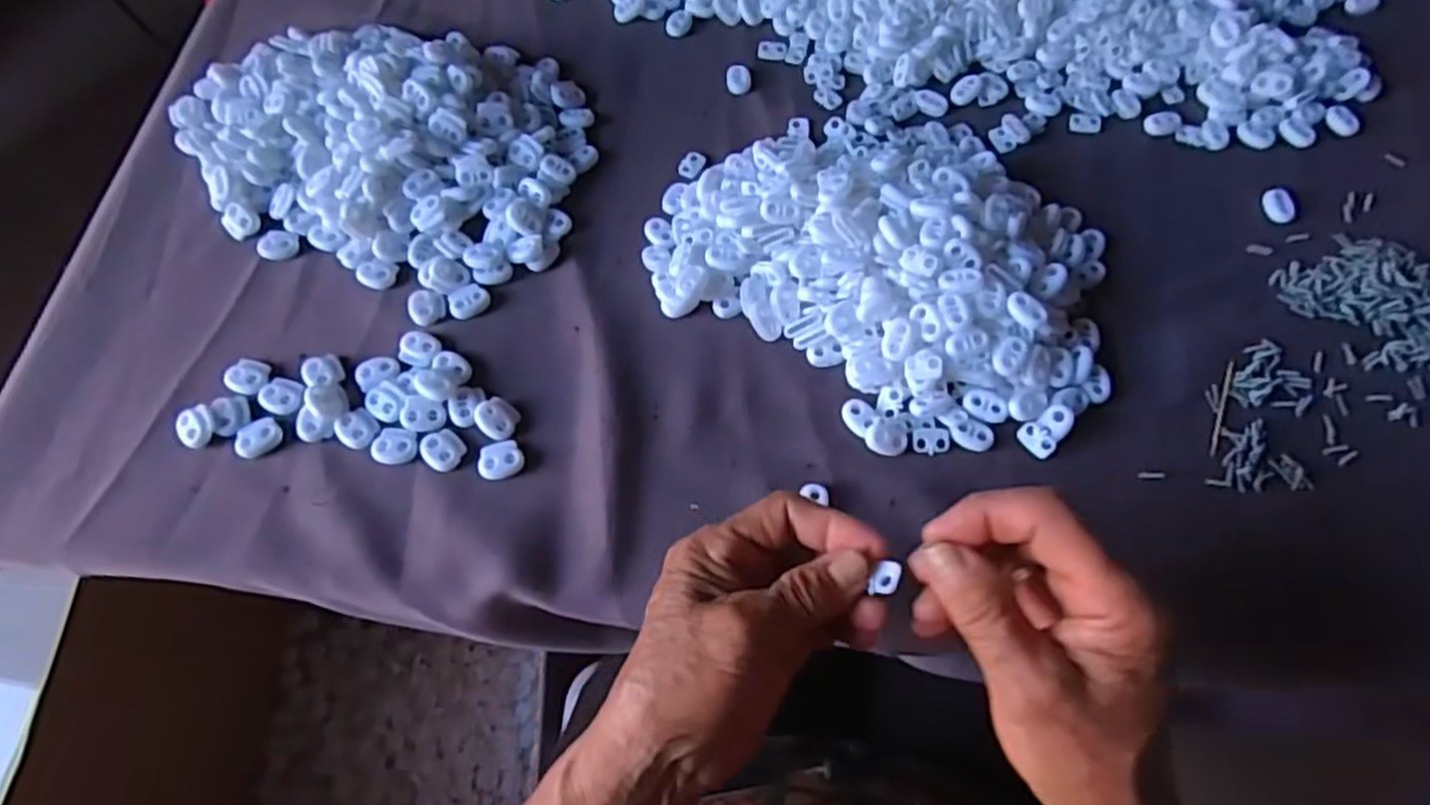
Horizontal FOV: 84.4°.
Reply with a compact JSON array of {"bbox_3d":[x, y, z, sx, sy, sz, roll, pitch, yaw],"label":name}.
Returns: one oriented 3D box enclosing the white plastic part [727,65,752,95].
[{"bbox_3d":[0.016,-0.210,0.510,0.016,0.007,0.020,2,63,1],"label":"white plastic part"}]

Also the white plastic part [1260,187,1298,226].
[{"bbox_3d":[0.333,-0.116,0.465,0.018,0.005,0.025,-7,63,-4],"label":"white plastic part"}]

